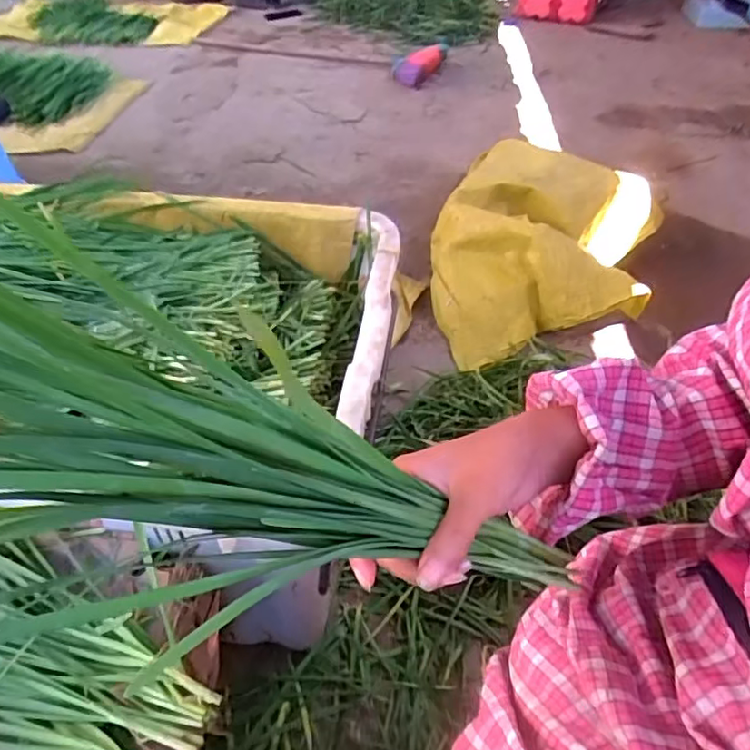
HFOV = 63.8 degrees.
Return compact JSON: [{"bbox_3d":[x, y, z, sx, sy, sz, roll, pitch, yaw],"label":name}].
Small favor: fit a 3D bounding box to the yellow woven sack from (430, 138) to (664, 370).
[{"bbox_3d":[0.329,-0.241,1.195,0.413,0.165,0.543,22,50,19],"label":"yellow woven sack"}]

